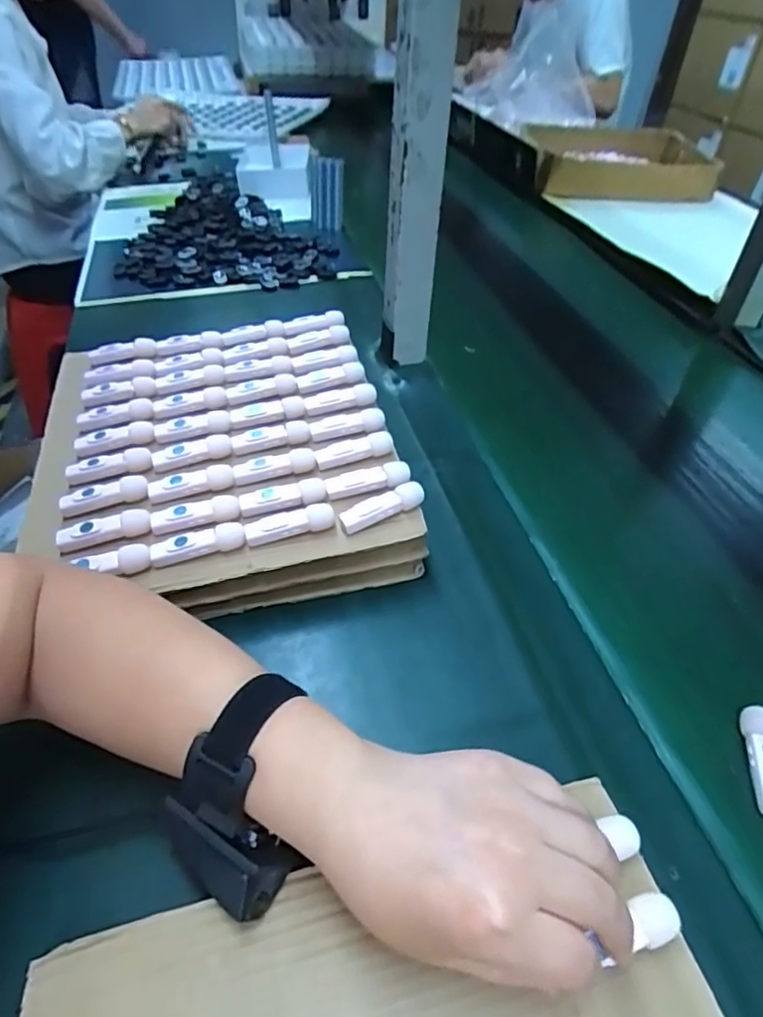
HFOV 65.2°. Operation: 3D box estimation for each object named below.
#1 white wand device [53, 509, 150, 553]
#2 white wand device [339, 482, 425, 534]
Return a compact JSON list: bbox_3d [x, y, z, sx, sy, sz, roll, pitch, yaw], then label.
[{"bbox_3d":[-0.201,0.015,0.433,0.064,0.015,0.015,-10,48,-17],"label":"white wand device"},{"bbox_3d":[0.000,-0.001,0.445,0.064,0.018,0.018,-20,49,-22],"label":"white wand device"}]

